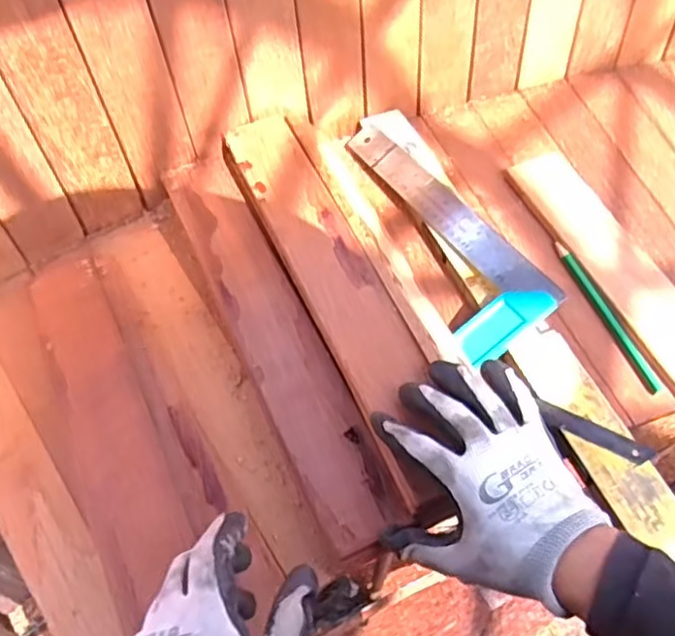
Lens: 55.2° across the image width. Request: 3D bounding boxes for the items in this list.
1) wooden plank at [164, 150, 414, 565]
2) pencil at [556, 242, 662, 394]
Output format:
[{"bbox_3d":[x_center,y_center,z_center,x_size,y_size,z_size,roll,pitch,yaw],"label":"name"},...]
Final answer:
[{"bbox_3d":[-0.060,0.005,0.576,0.066,0.043,0.413,-23,61,-12],"label":"wooden plank"},{"bbox_3d":[0.246,-0.005,0.594,0.012,0.007,0.167,-17,60,-9],"label":"pencil"}]

